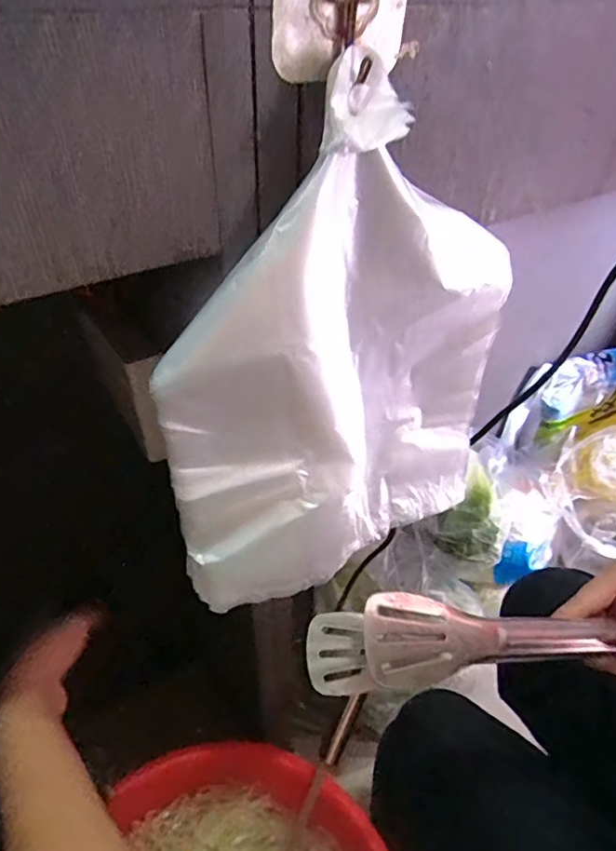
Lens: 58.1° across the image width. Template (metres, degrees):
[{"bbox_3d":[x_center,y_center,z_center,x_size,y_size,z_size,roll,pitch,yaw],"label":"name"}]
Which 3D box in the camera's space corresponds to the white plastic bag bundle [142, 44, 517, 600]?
[{"bbox_3d":[0.020,-0.024,0.279,0.192,0.230,0.053,-24,47,-27],"label":"white plastic bag bundle"}]

